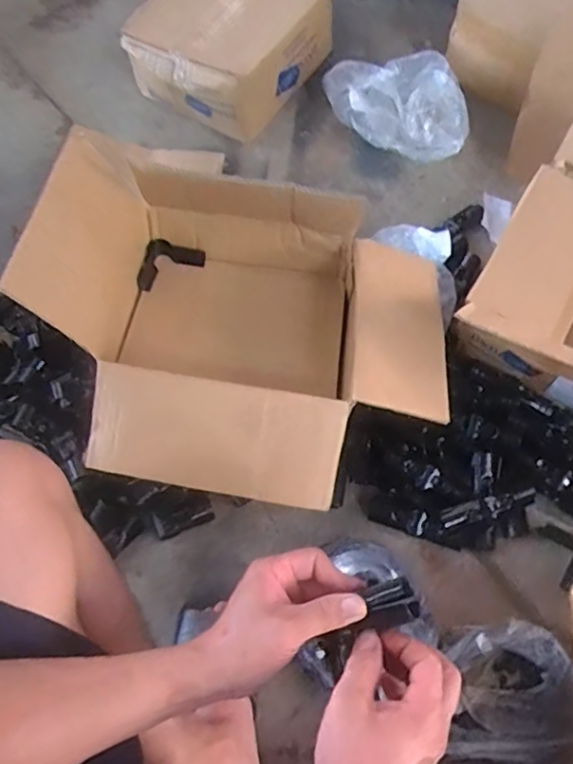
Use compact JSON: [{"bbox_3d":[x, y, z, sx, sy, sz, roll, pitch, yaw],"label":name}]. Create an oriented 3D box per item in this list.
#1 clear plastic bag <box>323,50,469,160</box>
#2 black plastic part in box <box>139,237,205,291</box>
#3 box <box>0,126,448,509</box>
[{"bbox_3d":[0.191,-0.487,1.056,0.273,0.103,0.157,23,67,11],"label":"clear plastic bag"},{"bbox_3d":[-0.184,-0.181,0.900,0.109,0.042,0.058,-36,69,-15],"label":"black plastic part in box"},{"bbox_3d":[-0.051,-0.062,0.757,0.496,0.229,0.388,7,64,4],"label":"box"}]

